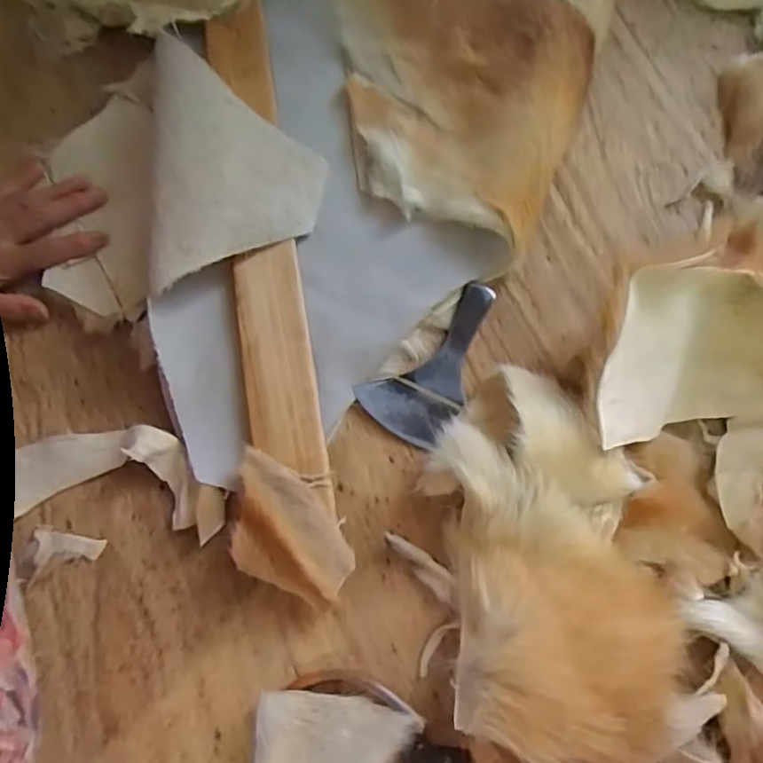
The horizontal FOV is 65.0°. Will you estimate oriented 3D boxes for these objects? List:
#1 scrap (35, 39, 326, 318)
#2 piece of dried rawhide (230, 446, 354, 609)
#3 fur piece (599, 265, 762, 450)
[{"bbox_3d":[-0.178,-0.150,0.472,0.211,0.054,0.207,36,79,11],"label":"scrap"},{"bbox_3d":[-0.061,0.098,0.402,0.092,0.011,0.074,20,77,9],"label":"piece of dried rawhide"},{"bbox_3d":[0.294,-0.012,0.384,0.289,0.058,0.120,4,75,5],"label":"fur piece"}]

